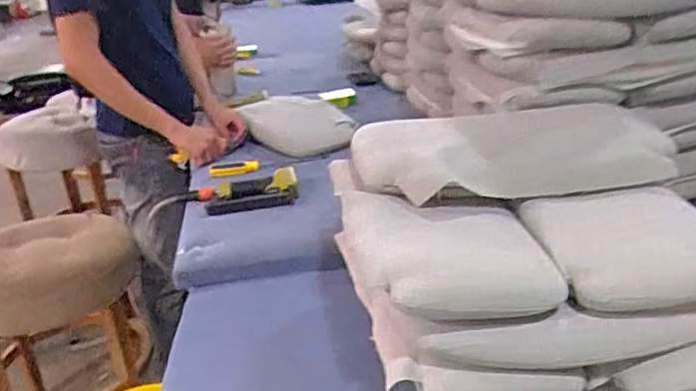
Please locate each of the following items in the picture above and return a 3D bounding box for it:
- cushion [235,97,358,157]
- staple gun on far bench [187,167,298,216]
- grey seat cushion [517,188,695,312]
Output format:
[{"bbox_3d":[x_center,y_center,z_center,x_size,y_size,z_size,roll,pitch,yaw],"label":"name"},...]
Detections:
[{"bbox_3d":[-0.112,-0.196,1.619,0.391,0.105,0.236,20,33,41],"label":"cushion"},{"bbox_3d":[-0.236,-0.006,1.256,0.245,0.052,0.125,-1,25,5],"label":"staple gun on far bench"},{"bbox_3d":[0.325,0.049,0.677,0.193,0.048,0.216,-4,24,-2],"label":"grey seat cushion"}]

